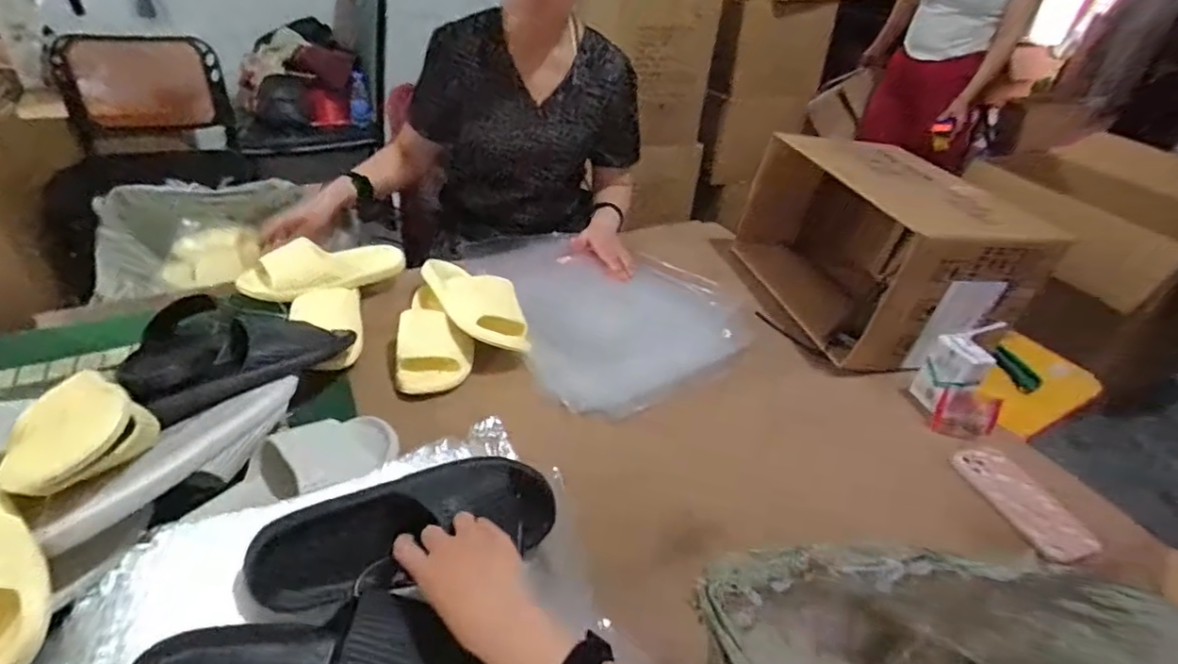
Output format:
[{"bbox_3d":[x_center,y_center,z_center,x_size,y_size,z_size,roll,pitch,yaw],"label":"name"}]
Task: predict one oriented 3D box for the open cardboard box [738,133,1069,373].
[{"bbox_3d":[0.449,-0.146,0.935,0.293,0.206,0.399,1,36,-9],"label":"open cardboard box"}]

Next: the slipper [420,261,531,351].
[{"bbox_3d":[-0.177,-0.052,0.896,0.104,0.061,0.226,-20,44,-32],"label":"slipper"}]

